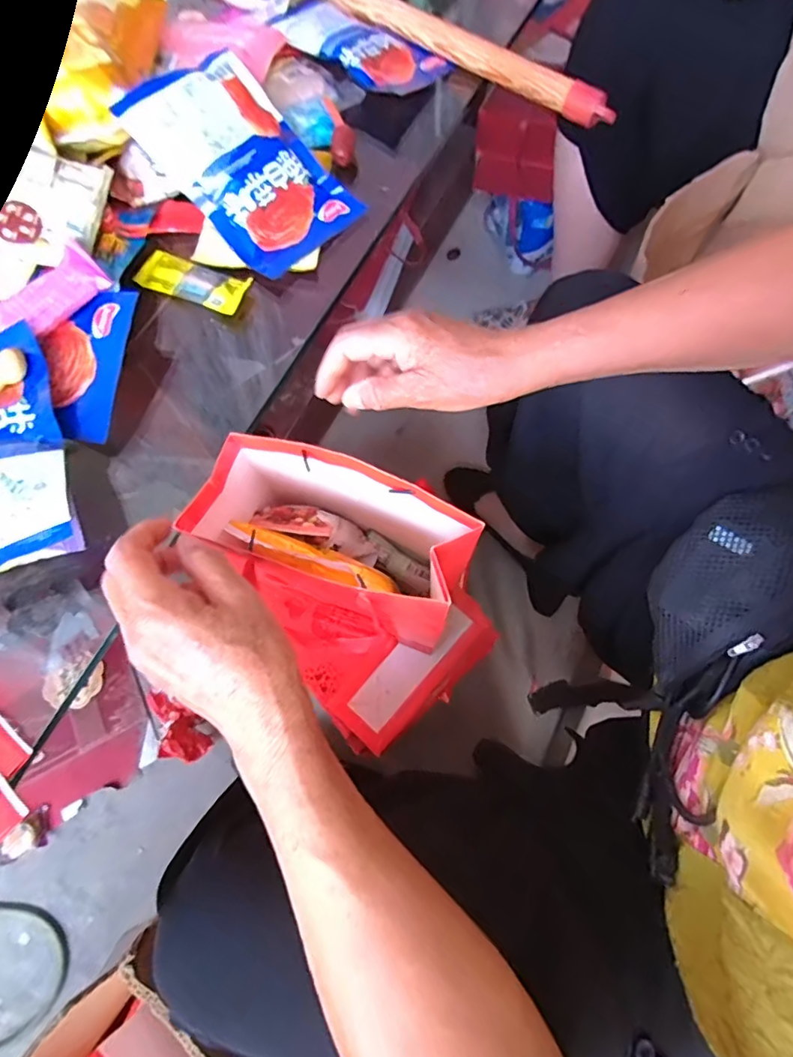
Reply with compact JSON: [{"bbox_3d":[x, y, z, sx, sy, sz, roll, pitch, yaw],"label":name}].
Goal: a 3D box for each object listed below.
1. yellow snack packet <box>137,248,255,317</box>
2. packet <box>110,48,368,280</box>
[{"bbox_3d":[-0.169,-0.204,0.421,0.093,0.008,0.039,20,71,10],"label":"yellow snack packet"},{"bbox_3d":[-0.123,-0.301,0.423,0.168,0.019,0.110,45,76,-17],"label":"packet"}]

